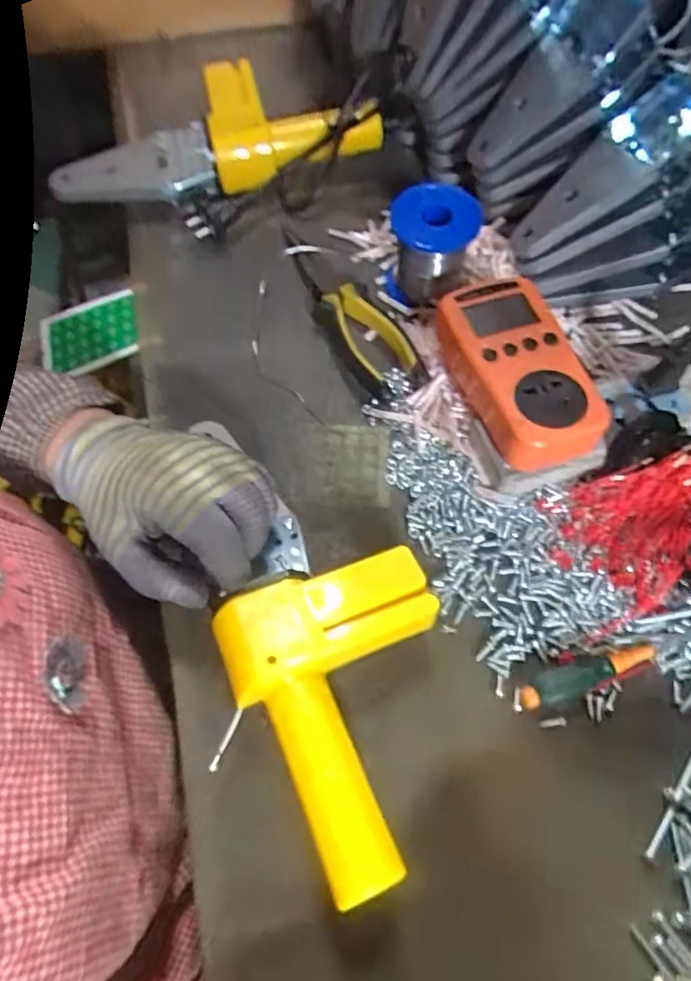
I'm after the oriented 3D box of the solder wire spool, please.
[{"bbox_3d":[0.062,-0.176,0.421,0.059,0.062,0.056,0,64,0],"label":"solder wire spool"}]

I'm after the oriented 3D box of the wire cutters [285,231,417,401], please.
[{"bbox_3d":[0.001,-0.137,0.436,0.044,0.022,0.156,-26,67,-12],"label":"wire cutters"}]

